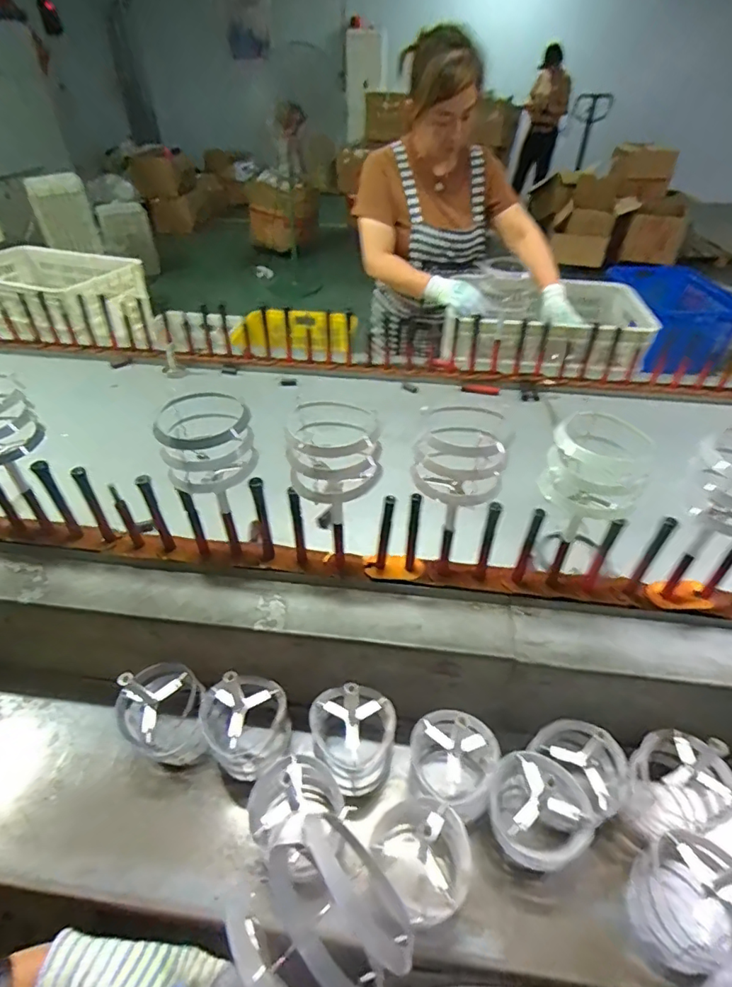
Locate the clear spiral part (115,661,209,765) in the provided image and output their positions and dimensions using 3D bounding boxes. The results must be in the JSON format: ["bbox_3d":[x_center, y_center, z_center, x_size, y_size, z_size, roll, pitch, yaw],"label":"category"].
[{"bbox_3d":[-0.290,0.297,0.712,0.107,0.172,0.113,-2,39,1],"label":"clear spiral part"}]

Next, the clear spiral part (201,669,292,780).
[{"bbox_3d":[-0.170,0.329,0.725,0.108,0.106,0.106,-2,39,1],"label":"clear spiral part"}]

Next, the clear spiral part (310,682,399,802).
[{"bbox_3d":[-0.020,0.348,0.710,0.112,0.116,0.100,3,40,7],"label":"clear spiral part"}]

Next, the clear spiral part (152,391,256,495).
[{"bbox_3d":[-0.197,-0.063,0.632,0.110,0.080,0.106,-14,41,-13],"label":"clear spiral part"}]

